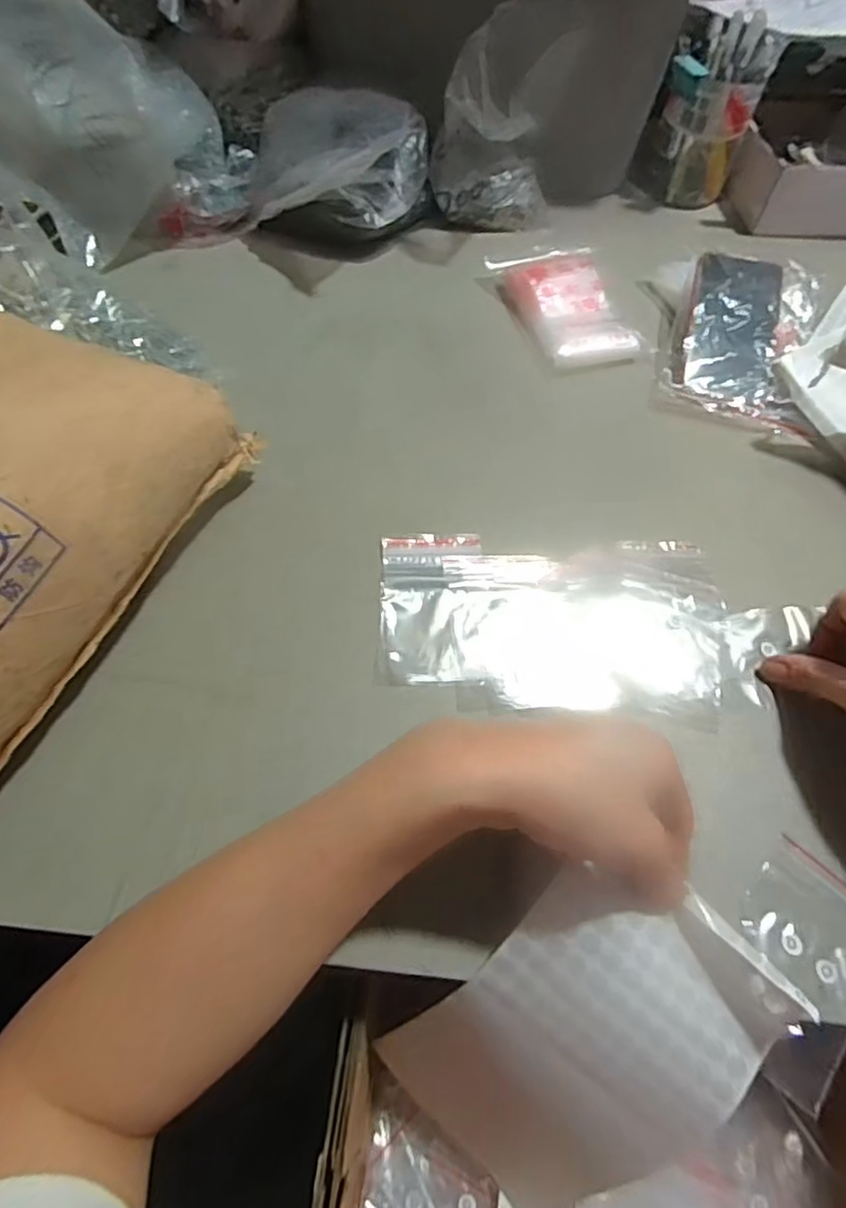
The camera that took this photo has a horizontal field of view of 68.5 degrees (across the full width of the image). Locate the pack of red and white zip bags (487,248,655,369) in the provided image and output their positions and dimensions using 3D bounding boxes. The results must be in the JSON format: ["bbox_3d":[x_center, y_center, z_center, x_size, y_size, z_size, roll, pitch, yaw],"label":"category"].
[{"bbox_3d":[0.136,-0.281,0.580,0.097,0.032,0.153,-17,61,-12],"label":"pack of red and white zip bags"}]

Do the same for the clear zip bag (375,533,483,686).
[{"bbox_3d":[0.005,-0.001,0.412,0.067,0.004,0.117,1,58,-2],"label":"clear zip bag"}]

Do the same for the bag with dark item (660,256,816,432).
[{"bbox_3d":[0.278,-0.240,0.548,0.137,0.055,0.179,14,59,6],"label":"bag with dark item"}]

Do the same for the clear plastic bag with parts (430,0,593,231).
[{"bbox_3d":[0.073,-0.445,0.587,0.124,0.173,0.089,8,58,2],"label":"clear plastic bag with parts"}]

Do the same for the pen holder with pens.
[{"bbox_3d":[0.296,-0.515,0.656,0.071,0.159,0.083,-36,66,-22],"label":"pen holder with pens"}]

